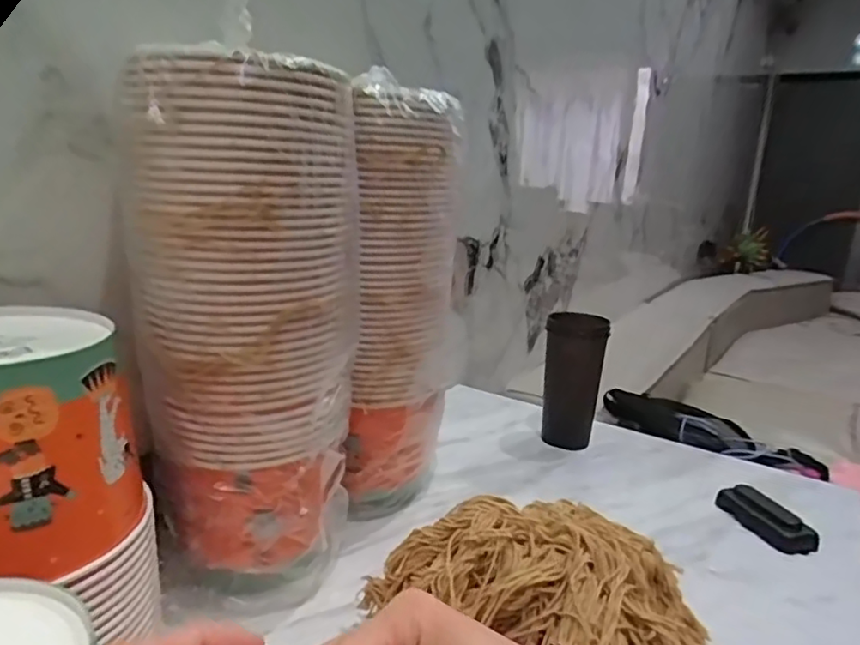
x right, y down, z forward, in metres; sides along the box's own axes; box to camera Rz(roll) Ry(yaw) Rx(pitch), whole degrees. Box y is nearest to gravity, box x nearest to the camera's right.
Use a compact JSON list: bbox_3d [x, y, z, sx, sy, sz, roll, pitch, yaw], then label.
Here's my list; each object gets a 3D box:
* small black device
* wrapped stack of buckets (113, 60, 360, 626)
[{"bbox_3d":[0.368,0.214,0.652,0.038,0.030,0.102,-2,16,-19],"label":"small black device"},{"bbox_3d":[-0.145,0.010,0.490,0.142,0.410,0.134,9,16,20],"label":"wrapped stack of buckets"}]

